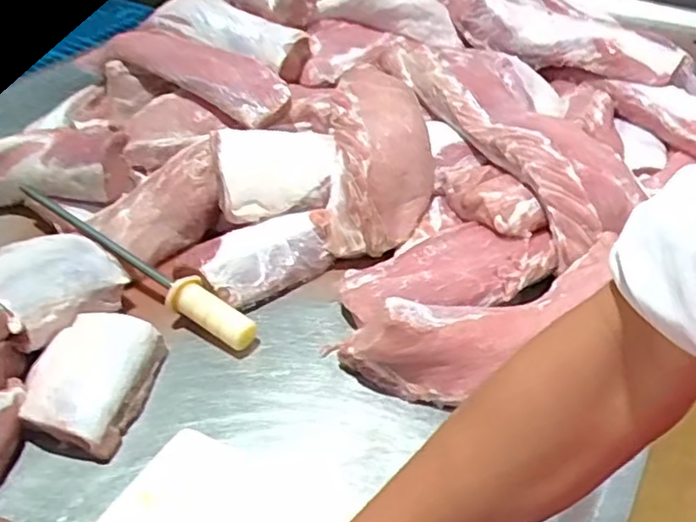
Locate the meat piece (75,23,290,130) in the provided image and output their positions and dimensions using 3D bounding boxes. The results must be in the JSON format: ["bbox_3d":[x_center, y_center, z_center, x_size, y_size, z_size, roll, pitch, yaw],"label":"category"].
[{"bbox_3d":[-0.259,-0.304,1.013,0.420,0.075,0.109,26,47,27],"label":"meat piece"}]

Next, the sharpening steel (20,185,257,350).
[{"bbox_3d":[-0.275,-0.001,0.799,0.405,0.045,0.048,25,47,26],"label":"sharpening steel"}]

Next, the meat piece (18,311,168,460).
[{"bbox_3d":[-0.263,0.119,0.665,0.117,0.049,0.142,8,42,9],"label":"meat piece"}]

